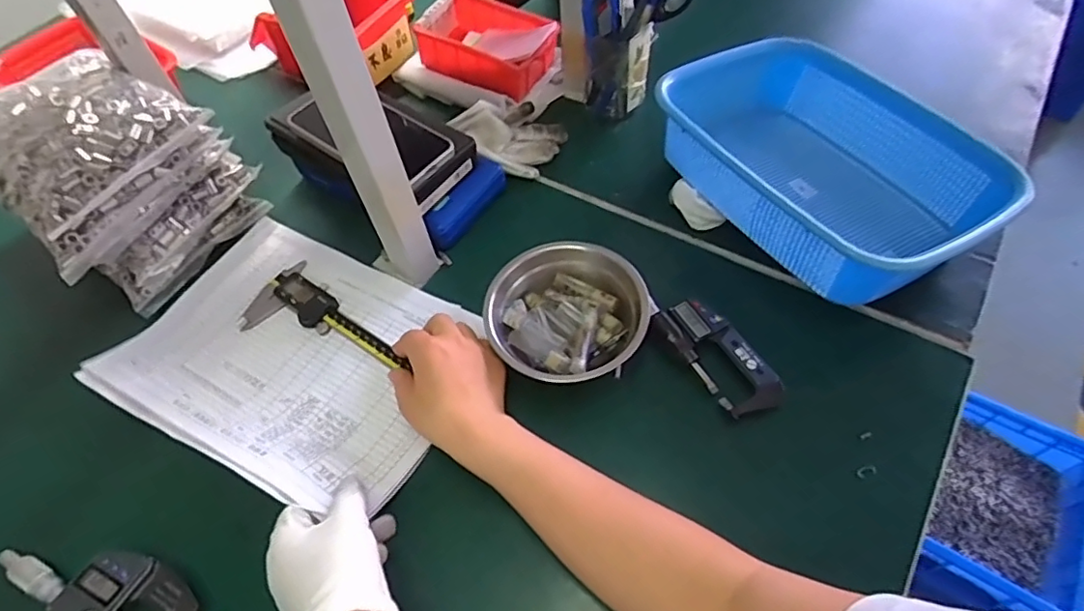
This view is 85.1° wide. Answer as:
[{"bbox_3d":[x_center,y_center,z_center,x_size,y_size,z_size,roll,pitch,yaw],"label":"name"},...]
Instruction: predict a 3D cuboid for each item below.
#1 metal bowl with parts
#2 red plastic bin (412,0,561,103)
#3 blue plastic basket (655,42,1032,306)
[{"bbox_3d":[0.016,0.009,0.490,0.125,0.052,0.122,-2,56,3],"label":"metal bowl with parts"},{"bbox_3d":[-0.063,-0.311,0.704,0.149,0.053,0.107,26,62,20],"label":"red plastic bin"},{"bbox_3d":[0.246,-0.142,0.576,0.201,0.120,0.329,-27,58,-18],"label":"blue plastic basket"}]

